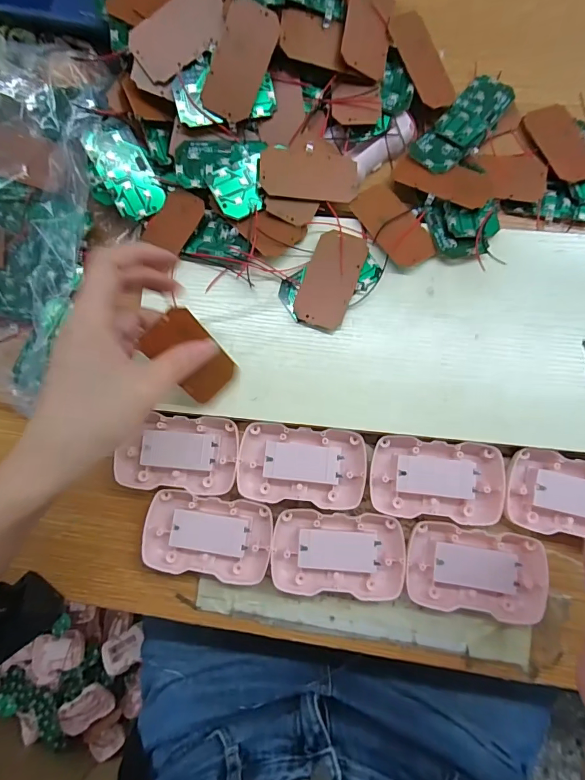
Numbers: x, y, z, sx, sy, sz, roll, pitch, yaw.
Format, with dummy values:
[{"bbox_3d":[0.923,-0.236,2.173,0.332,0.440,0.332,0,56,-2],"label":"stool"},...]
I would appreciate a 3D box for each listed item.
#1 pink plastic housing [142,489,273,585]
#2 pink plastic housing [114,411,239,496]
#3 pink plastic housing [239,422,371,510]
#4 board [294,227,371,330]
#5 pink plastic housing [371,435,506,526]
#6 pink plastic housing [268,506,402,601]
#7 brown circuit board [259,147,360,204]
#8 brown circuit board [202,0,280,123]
[{"bbox_3d":[-0.059,0.103,0.296,0.087,0.016,0.054,6,82,3],"label":"pink plastic housing"},{"bbox_3d":[-0.082,0.047,0.305,0.085,0.013,0.053,4,82,3],"label":"pink plastic housing"},{"bbox_3d":[0.007,0.054,0.298,0.088,0.013,0.054,6,82,3],"label":"pink plastic housing"},{"bbox_3d":[0.029,-0.083,0.307,0.038,0.005,0.074,20,83,5],"label":"board"},{"bbox_3d":[0.100,0.063,0.292,0.086,0.013,0.054,5,82,3],"label":"pink plastic housing"},{"bbox_3d":[0.031,0.113,0.289,0.087,0.017,0.055,3,82,2],"label":"pink plastic housing"},{"bbox_3d":[0.013,-0.163,0.316,0.074,0.004,0.037,4,85,-6],"label":"brown circuit board"},{"bbox_3d":[-0.038,-0.238,0.304,0.038,0.004,0.073,22,105,-5],"label":"brown circuit board"}]

